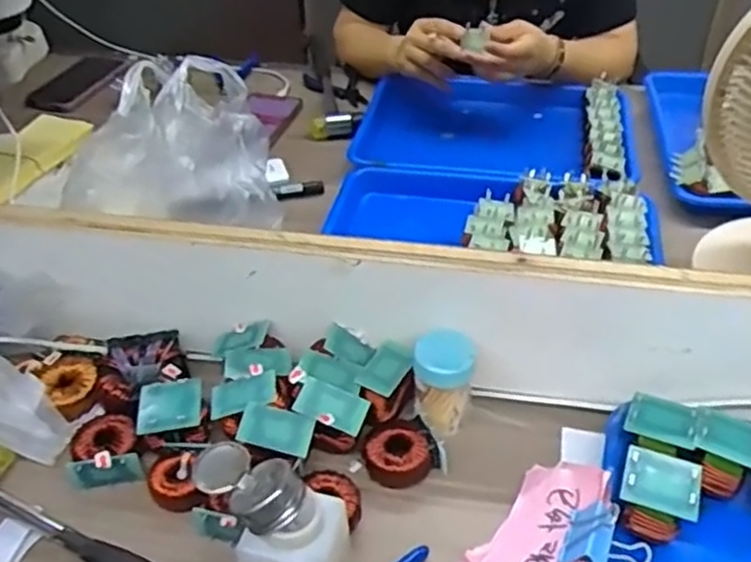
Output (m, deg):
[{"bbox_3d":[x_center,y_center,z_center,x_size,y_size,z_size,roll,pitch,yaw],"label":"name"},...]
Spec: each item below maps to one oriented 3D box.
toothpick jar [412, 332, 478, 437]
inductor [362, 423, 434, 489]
[{"bbox_3d":[0.052,0.079,0.561,0.045,0.067,0.048,-1,40,1],"label":"toothpick jar"},{"bbox_3d":[0.017,0.127,0.543,0.049,0.023,0.045,-1,40,1],"label":"inductor"}]

